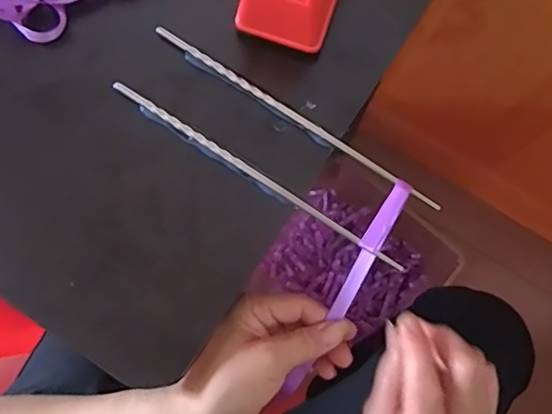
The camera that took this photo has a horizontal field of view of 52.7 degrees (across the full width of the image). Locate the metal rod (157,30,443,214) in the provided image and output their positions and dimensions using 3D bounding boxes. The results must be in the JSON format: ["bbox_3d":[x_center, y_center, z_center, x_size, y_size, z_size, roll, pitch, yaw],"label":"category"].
[{"bbox_3d":[0.011,-0.062,0.374,0.220,0.004,0.007,33,79,6],"label":"metal rod"}]

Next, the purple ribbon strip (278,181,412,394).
[{"bbox_3d":[0.048,0.055,0.373,0.015,0.018,0.156,26,106,4],"label":"purple ribbon strip"}]

